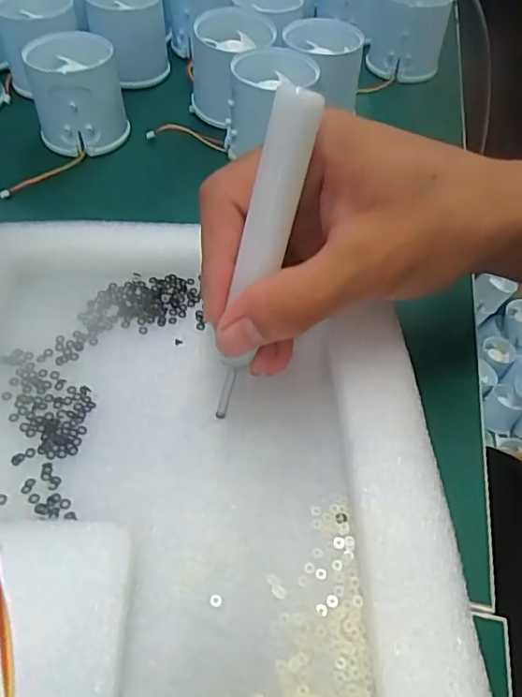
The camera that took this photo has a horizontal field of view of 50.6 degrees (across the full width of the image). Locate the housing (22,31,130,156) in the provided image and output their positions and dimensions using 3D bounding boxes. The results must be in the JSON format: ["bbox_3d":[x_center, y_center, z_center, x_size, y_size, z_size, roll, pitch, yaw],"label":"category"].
[{"bbox_3d":[-0.113,-0.157,0.339,0.051,0.050,0.052,-12,53,-11],"label":"housing"}]

